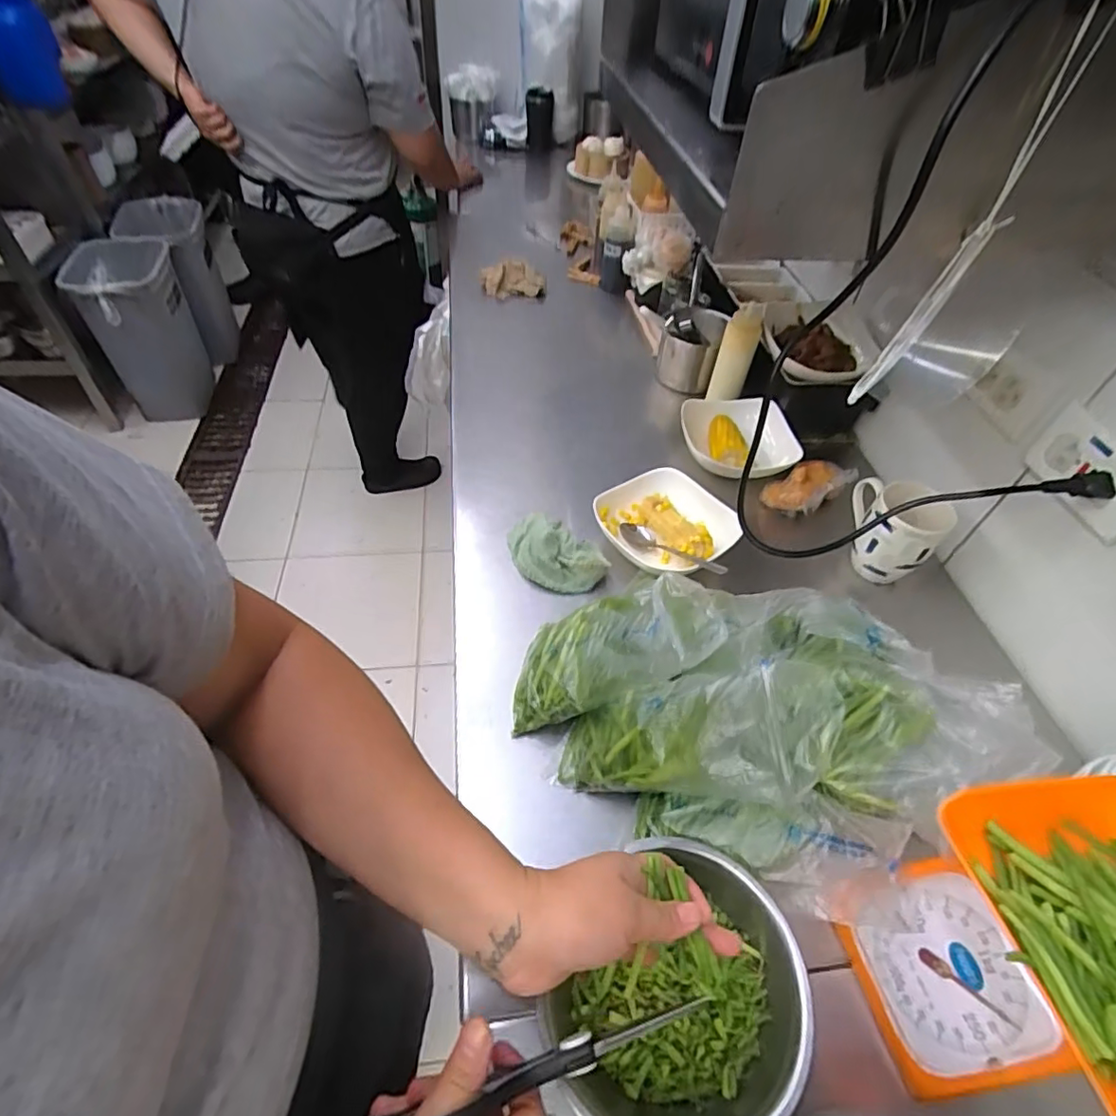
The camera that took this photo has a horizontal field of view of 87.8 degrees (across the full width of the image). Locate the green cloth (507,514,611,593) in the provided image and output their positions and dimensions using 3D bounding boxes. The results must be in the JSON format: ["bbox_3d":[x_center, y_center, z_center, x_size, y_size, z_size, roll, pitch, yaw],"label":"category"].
[{"bbox_3d":[-0.005,-0.006,0.673,0.127,0.042,0.075,24,52,15],"label":"green cloth"}]

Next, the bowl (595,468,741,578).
[{"bbox_3d":[0.128,-0.041,0.695,0.141,0.053,0.157,-32,59,-27],"label":"bowl"}]

